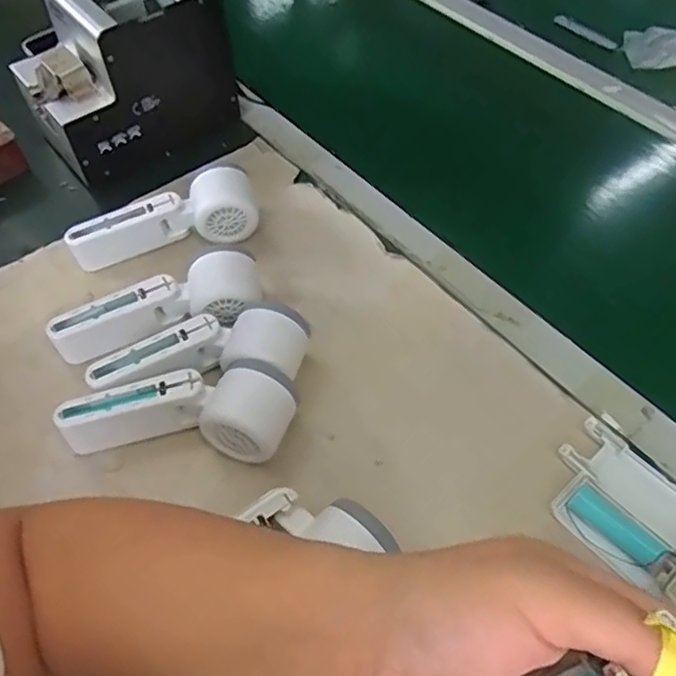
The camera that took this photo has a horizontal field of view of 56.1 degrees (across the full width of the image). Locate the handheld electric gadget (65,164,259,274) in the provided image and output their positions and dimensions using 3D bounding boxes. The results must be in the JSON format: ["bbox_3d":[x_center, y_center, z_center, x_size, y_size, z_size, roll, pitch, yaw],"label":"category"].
[{"bbox_3d":[-0.157,-0.107,0.578,0.165,0.050,0.045,-15,56,-7],"label":"handheld electric gadget"}]

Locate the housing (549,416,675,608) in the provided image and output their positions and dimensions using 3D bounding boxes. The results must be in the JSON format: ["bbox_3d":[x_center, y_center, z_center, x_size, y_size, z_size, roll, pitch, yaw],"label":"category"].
[{"bbox_3d":[0.199,0.119,0.433,0.083,0.018,0.117,-35,61,-20],"label":"housing"}]

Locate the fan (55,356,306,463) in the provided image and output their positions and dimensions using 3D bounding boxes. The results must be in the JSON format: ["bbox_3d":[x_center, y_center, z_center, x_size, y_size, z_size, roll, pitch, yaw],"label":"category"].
[{"bbox_3d":[-0.113,0.057,0.463,0.162,0.051,0.067,-4,55,0],"label":"fan"}]

